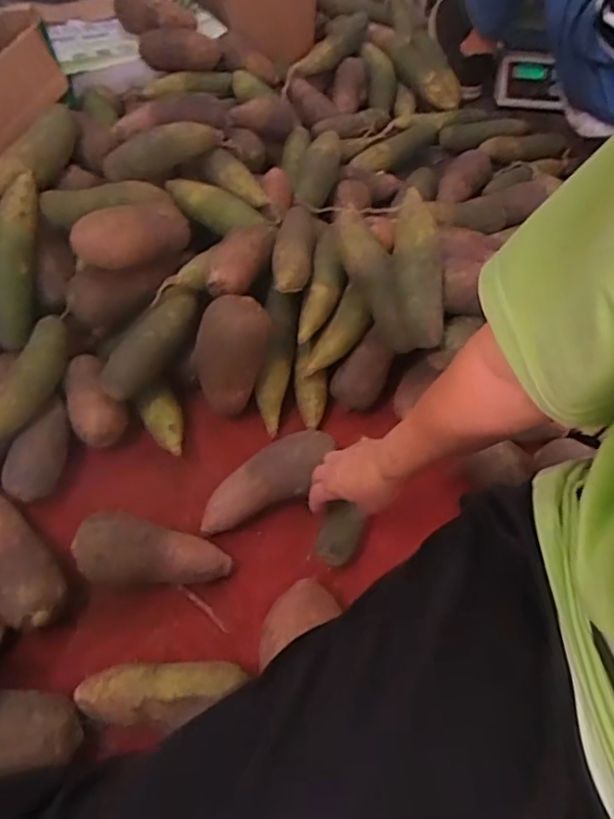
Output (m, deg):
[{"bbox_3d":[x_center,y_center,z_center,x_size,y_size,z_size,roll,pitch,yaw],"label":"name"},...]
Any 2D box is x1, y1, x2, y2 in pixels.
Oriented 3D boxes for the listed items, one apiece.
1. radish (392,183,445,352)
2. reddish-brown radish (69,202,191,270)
[{"bbox_3d":[0.135,-0.176,0.717,0.052,0.055,0.194,-4,89,-7],"label":"radish"},{"bbox_3d":[-0.234,-0.233,0.769,0.148,0.081,0.069,-25,62,-19],"label":"reddish-brown radish"}]

